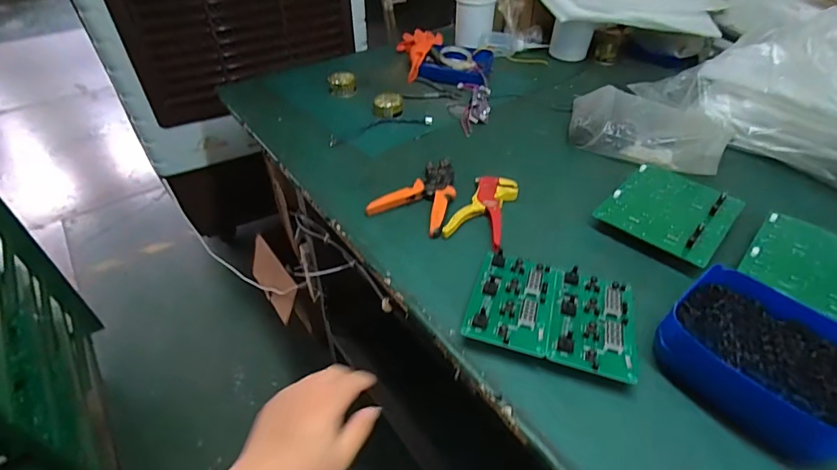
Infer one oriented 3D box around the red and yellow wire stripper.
[{"bbox_3d":[0.111,-0.042,0.725,0.087,0.016,0.172,18,45,18],"label":"red and yellow wire stripper"}]

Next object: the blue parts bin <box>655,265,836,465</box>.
[{"bbox_3d":[0.380,0.131,0.491,0.170,0.064,0.190,-30,51,-29],"label":"blue parts bin"}]

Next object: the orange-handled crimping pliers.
[{"bbox_3d":[0.014,-0.071,0.757,0.122,0.022,0.172,20,46,20],"label":"orange-handled crimping pliers"}]

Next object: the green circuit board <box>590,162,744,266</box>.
[{"bbox_3d":[0.399,-0.047,0.707,0.161,0.012,0.195,32,51,30],"label":"green circuit board"}]

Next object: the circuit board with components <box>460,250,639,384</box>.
[{"bbox_3d":[0.168,0.095,0.569,0.196,0.030,0.155,13,44,14],"label":"circuit board with components"}]

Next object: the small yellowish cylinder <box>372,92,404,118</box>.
[{"bbox_3d":[-0.065,-0.279,0.970,0.065,0.027,0.061,-3,43,-4],"label":"small yellowish cylinder"}]

